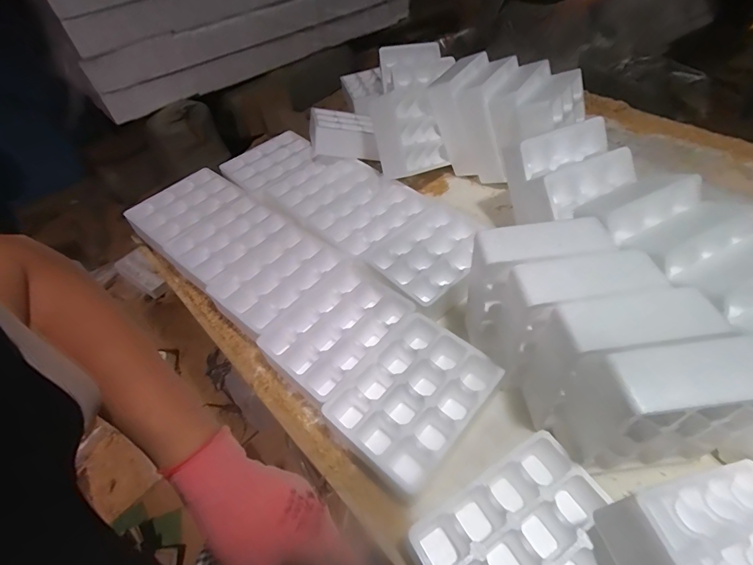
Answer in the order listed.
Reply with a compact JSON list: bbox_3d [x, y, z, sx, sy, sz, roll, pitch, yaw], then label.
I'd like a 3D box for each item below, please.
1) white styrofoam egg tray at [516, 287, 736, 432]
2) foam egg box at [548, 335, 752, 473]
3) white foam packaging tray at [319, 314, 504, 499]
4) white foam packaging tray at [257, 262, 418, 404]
[{"bbox_3d":[0.318,0.109,0.556,0.185,0.223,0.089,-10,50,-3],"label":"white styrofoam egg tray"},{"bbox_3d":[0.345,0.161,0.501,0.194,0.210,0.076,-7,50,2],"label":"foam egg box"},{"bbox_3d":[0.062,0.189,0.645,0.191,0.069,0.237,31,61,28],"label":"white foam packaging tray"},{"bbox_3d":[-0.072,0.089,0.738,0.189,0.053,0.243,32,61,29],"label":"white foam packaging tray"}]

